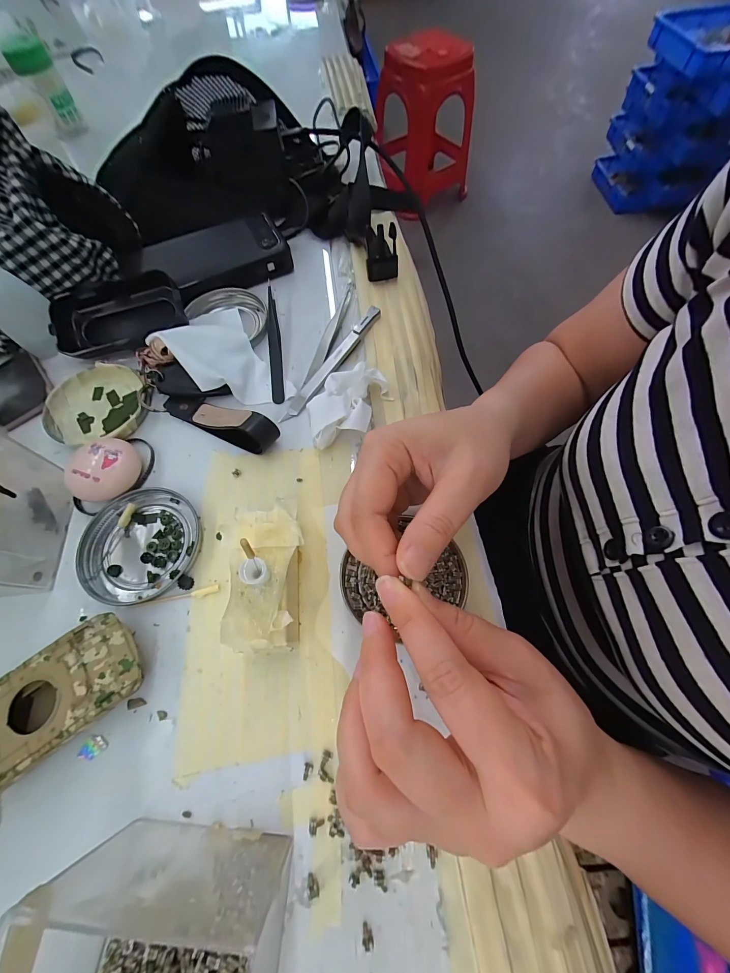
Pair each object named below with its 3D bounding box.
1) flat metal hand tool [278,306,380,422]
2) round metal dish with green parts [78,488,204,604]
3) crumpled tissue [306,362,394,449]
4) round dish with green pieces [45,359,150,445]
[{"bbox_3d":[-0.028,-0.108,0.290,0.013,0.013,0.131,31,71,13],"label":"flat metal hand tool"},{"bbox_3d":[-0.155,0.040,0.233,0.075,0.009,0.076,0,67,1],"label":"round metal dish with green parts"},{"bbox_3d":[-0.015,-0.063,0.266,0.048,0.019,0.077,30,70,13],"label":"crumpled tissue"},{"bbox_3d":[-0.222,-0.069,0.281,0.080,0.014,0.072,-9,67,-3],"label":"round dish with green pieces"}]

